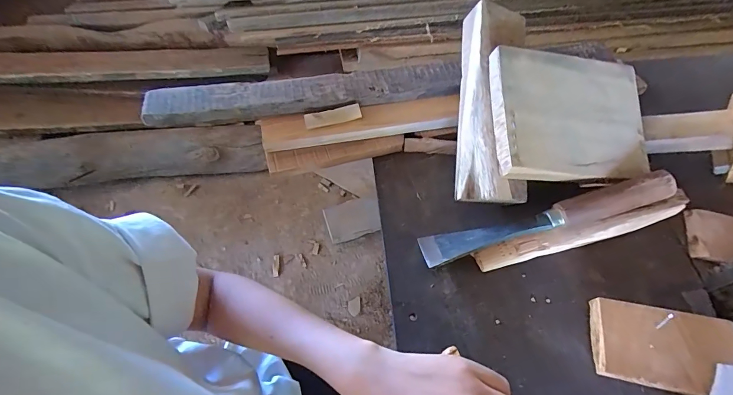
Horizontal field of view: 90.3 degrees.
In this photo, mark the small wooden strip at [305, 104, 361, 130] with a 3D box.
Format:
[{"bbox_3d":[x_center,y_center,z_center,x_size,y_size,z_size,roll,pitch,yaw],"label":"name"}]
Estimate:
[{"bbox_3d":[-0.041,-0.099,0.446,0.068,0.004,0.018,-14,99,-6],"label":"small wooden strip"}]

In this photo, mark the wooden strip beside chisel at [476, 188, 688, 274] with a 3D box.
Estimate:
[{"bbox_3d":[0.238,0.035,0.389,0.256,0.020,0.024,-14,59,-9],"label":"wooden strip beside chisel"}]

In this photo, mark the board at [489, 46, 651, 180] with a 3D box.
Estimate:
[{"bbox_3d":[0.224,-0.088,0.398,0.172,0.016,0.141,3,78,-10],"label":"board"}]

